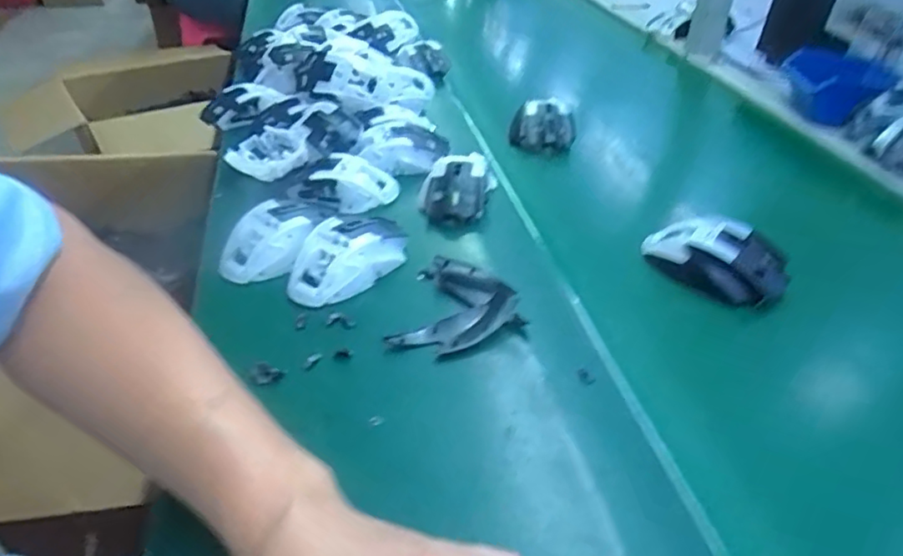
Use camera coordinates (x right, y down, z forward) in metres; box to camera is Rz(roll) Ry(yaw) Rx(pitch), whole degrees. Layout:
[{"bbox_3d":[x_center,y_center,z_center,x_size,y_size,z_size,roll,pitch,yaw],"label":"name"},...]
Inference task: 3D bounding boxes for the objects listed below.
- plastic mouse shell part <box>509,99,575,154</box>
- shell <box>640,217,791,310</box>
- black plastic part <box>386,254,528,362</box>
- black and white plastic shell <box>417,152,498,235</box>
[{"bbox_3d":[0.108,-0.177,0.720,0.072,0.053,0.063,5,37,4],"label":"plastic mouse shell part"},{"bbox_3d":[0.225,-0.020,0.511,0.114,0.046,0.060,28,44,30],"label":"shell"},{"bbox_3d":[0.013,0.027,0.463,0.087,0.023,0.095,13,39,14],"label":"black plastic part"},{"bbox_3d":[0.002,-0.090,0.587,0.065,0.038,0.088,13,39,14],"label":"black and white plastic shell"}]

